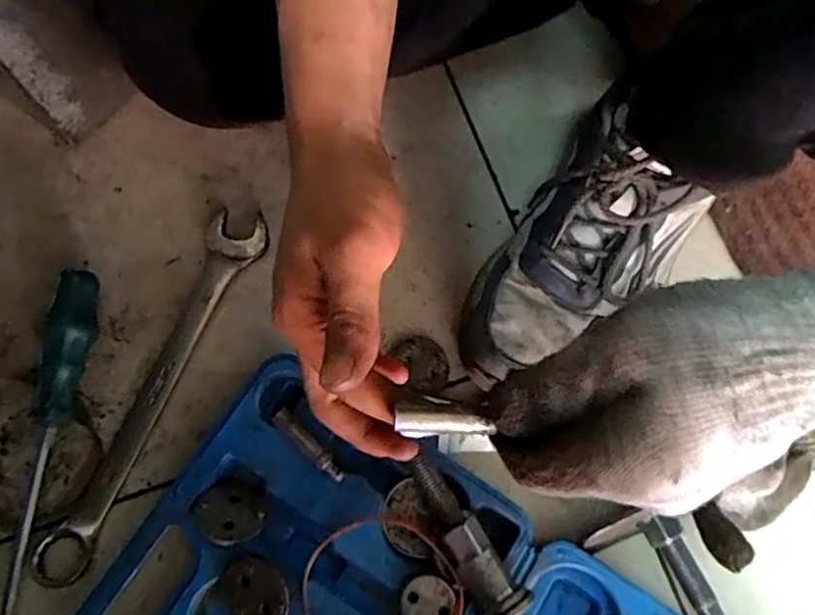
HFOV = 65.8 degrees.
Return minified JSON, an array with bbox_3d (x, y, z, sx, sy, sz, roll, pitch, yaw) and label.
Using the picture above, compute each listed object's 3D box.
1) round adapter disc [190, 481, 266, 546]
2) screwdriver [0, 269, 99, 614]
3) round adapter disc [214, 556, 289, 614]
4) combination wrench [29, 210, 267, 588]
[{"bbox_3d":[-0.104,0.121,0.370,0.039,0.004,0.037,9,55,-13],"label":"round adapter disc"},{"bbox_3d":[-0.221,0.096,0.378,0.023,0.032,0.240,6,74,0],"label":"screwdriver"},{"bbox_3d":[-0.085,0.159,0.350,0.041,0.009,0.041,1,92,18],"label":"round adapter disc"},{"bbox_3d":[-0.160,0.050,0.407,0.039,0.010,0.252,21,74,4],"label":"combination wrench"}]

